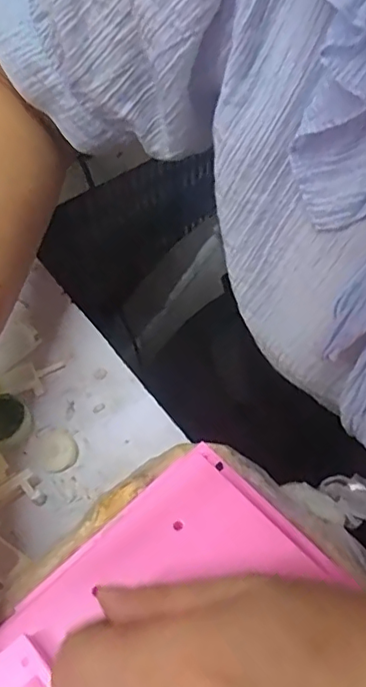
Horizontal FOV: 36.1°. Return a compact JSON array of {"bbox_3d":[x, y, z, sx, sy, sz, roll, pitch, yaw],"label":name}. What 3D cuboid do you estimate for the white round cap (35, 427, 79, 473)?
[{"bbox_3d":[-0.077,0.064,0.342,0.025,0.007,0.028,-27,59,-17],"label":"white round cap"}]

